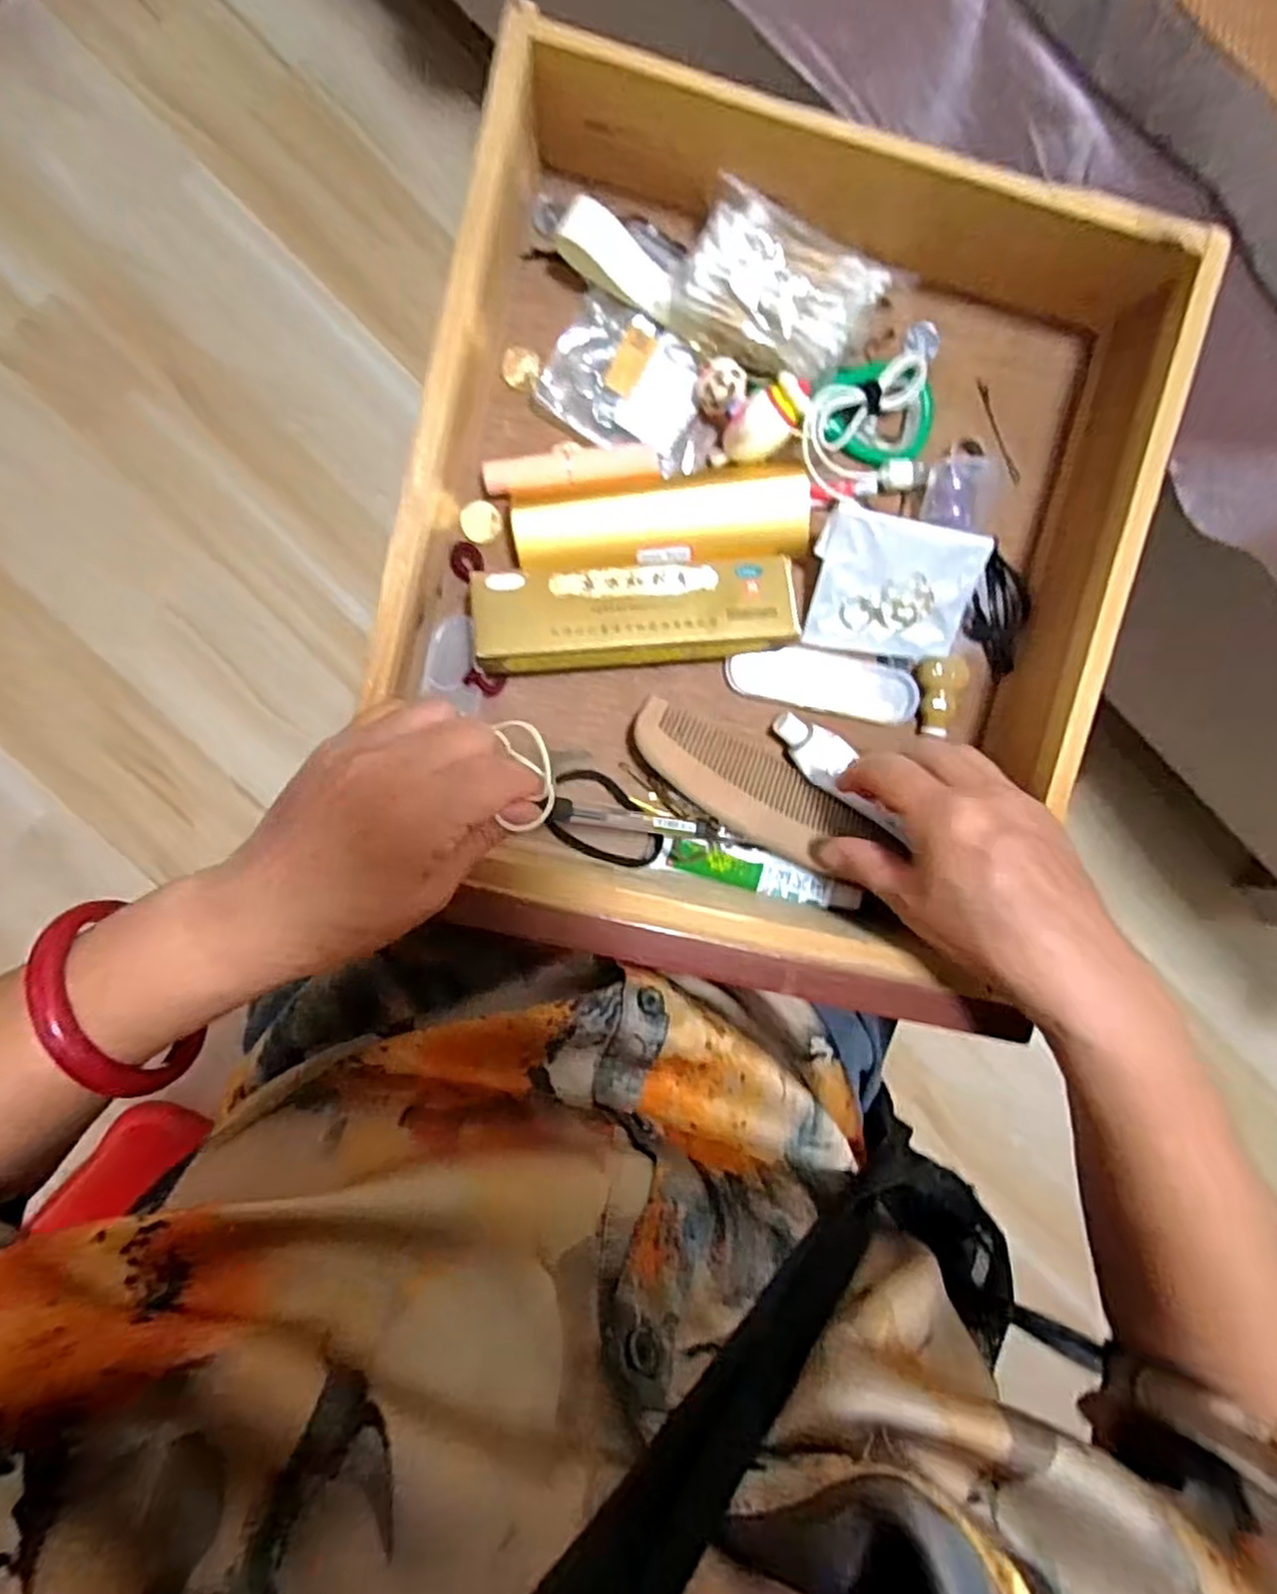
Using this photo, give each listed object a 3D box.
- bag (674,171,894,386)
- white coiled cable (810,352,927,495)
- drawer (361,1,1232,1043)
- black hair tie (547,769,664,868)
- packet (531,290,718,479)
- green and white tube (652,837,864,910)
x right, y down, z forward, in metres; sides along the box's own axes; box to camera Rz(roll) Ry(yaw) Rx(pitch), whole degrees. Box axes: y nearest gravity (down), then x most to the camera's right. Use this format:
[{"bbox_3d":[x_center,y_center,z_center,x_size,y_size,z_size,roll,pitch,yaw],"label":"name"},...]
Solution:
[{"bbox_3d":[0.065,-0.234,0.347,0.086,0.031,0.058,24,90,-5],"label":"bag"},{"bbox_3d":[0.110,-0.183,0.365,0.066,0.028,0.056,-3,92,-5],"label":"white coiled cable"},{"bbox_3d":[0.055,-0.104,0.353,0.304,0.086,0.351,14,91,-6],"label":"drawer"},{"bbox_3d":[-0.016,0.012,0.393,0.061,0.014,0.042,18,91,-6],"label":"black hair tie"},{"bbox_3d":[0.000,-0.199,0.370,0.086,0.009,0.062,29,96,-11],"label":"packet"},{"bbox_3d":[0.063,0.040,0.390,0.103,0.018,0.022,14,91,-5],"label":"green and white tube"}]

